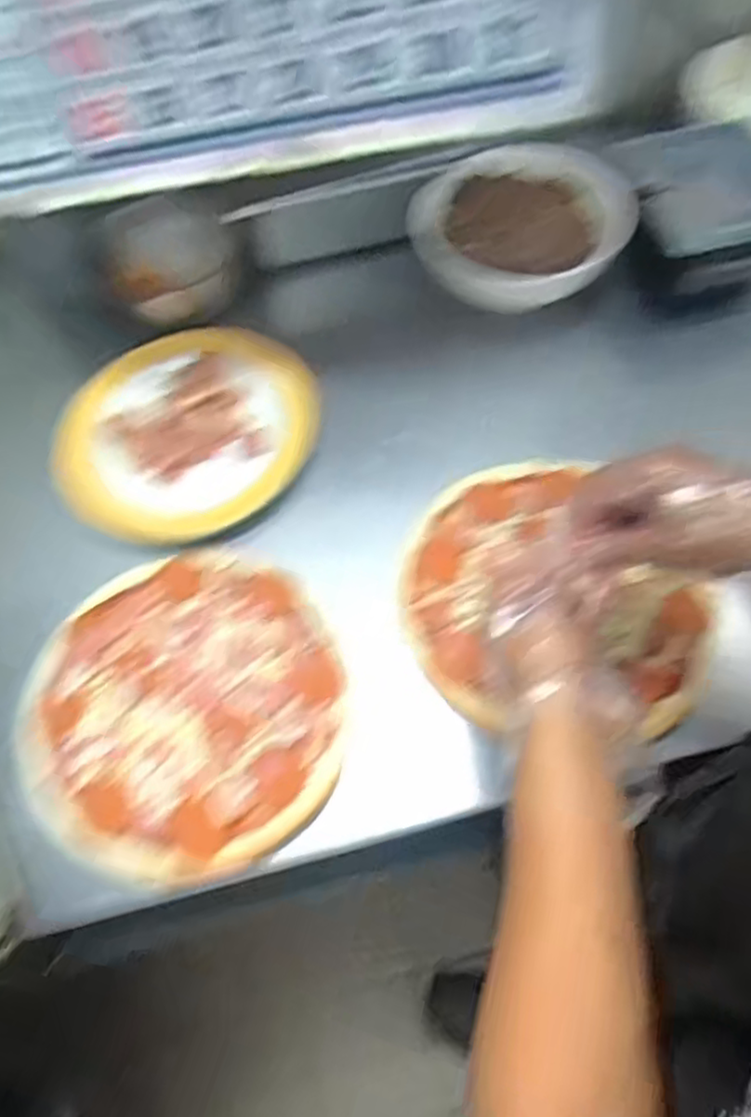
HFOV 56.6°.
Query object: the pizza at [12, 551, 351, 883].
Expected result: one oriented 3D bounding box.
[{"bbox_3d":[-0.153,0.113,0.550,0.250,0.024,0.241,-2,62,3],"label":"pizza"}]

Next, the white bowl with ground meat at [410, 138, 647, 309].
[{"bbox_3d":[0.145,-0.331,0.696,0.216,0.069,0.159,2,63,5],"label":"white bowl with ground meat"}]

